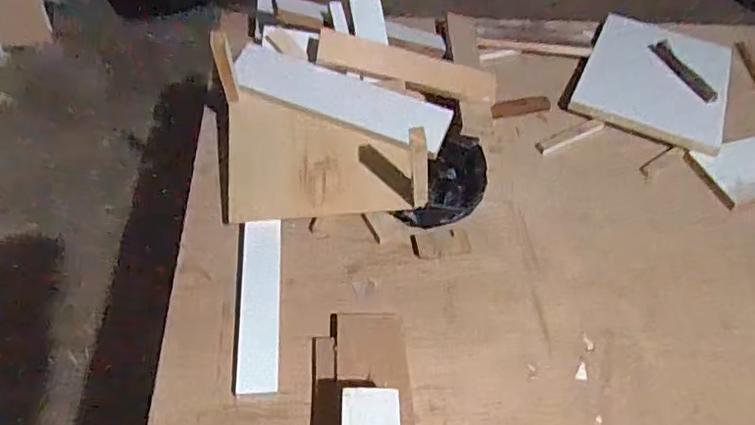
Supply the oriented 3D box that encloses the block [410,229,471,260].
[{"bbox_3d":[0.088,0.043,0.801,0.080,0.009,0.039,-10,53,-10],"label":"block"}]

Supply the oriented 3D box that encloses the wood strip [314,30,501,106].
[{"bbox_3d":[0.048,-0.225,0.906,0.282,0.014,0.058,14,76,-4],"label":"wood strip"}]

